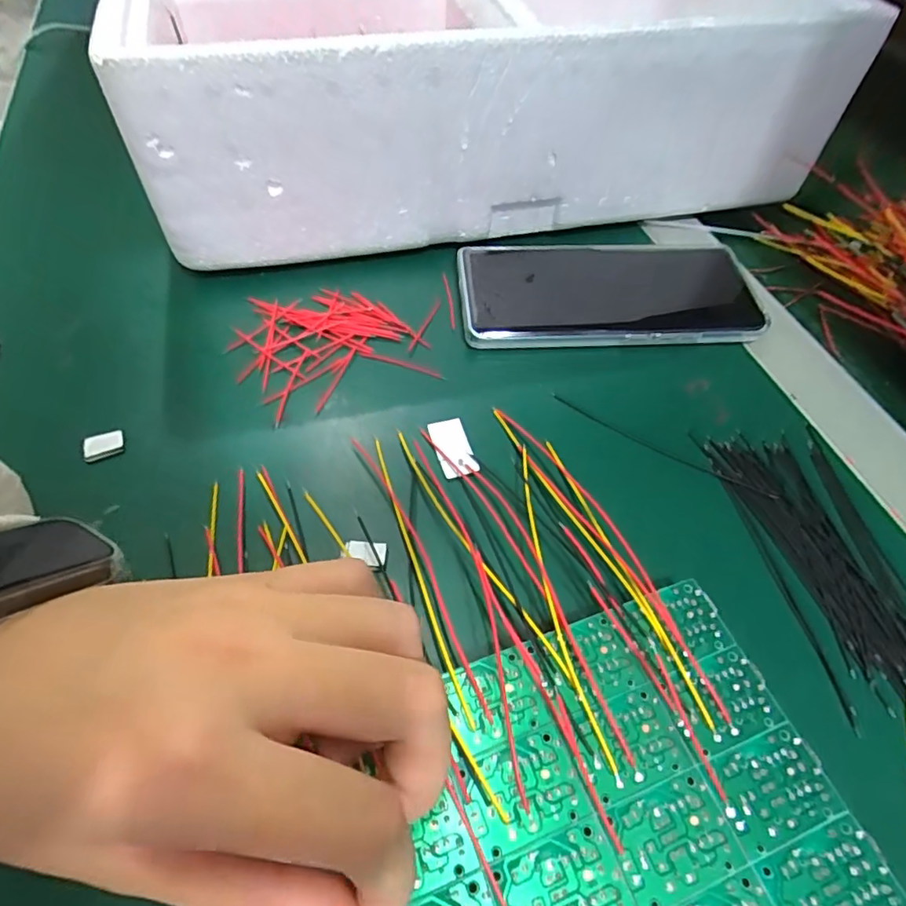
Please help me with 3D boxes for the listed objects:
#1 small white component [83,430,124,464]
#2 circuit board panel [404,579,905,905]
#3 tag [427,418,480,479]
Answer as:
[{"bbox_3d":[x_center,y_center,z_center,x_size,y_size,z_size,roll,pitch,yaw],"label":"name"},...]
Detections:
[{"bbox_3d":[-0.151,-0.003,0.242,0.016,0.006,0.011,-20,58,-17],"label":"small white component"},{"bbox_3d":[0.025,0.109,0.154,0.172,0.004,0.100,-16,56,-15],"label":"circuit board panel"},{"bbox_3d":[0.000,-0.003,0.249,0.015,0.004,0.030,-18,58,-6],"label":"tag"}]

